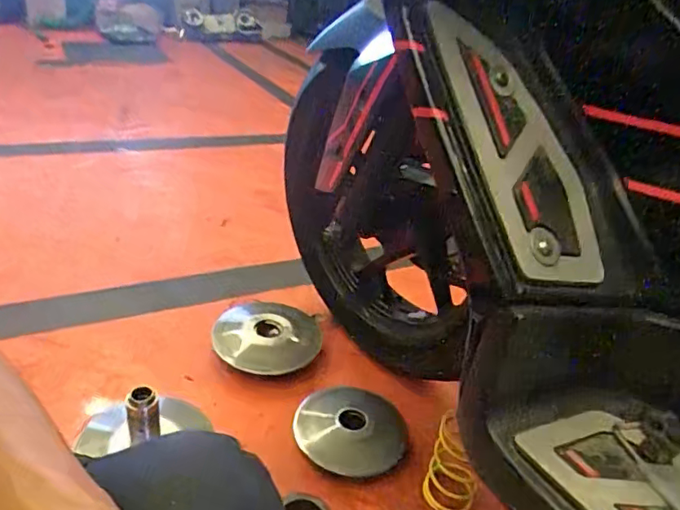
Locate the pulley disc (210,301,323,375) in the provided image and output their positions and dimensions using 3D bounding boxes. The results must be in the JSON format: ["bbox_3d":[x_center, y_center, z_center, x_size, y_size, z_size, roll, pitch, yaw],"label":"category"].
[{"bbox_3d":[-0.124,0.132,0.902,0.190,0.041,0.181,5,30,-3],"label":"pulley disc"}]

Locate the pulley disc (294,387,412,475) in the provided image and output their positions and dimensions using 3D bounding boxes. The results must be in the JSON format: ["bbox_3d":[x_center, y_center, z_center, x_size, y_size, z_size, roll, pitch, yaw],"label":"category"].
[{"bbox_3d":[0.013,0.245,0.748,0.154,0.039,0.140,5,30,-3],"label":"pulley disc"}]

